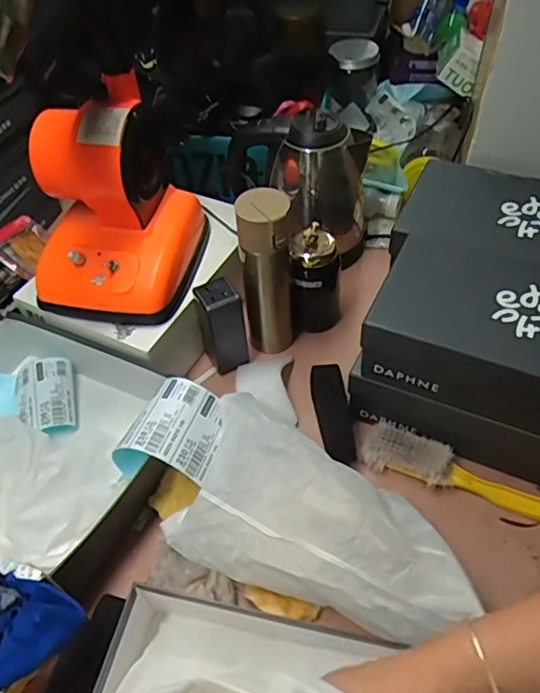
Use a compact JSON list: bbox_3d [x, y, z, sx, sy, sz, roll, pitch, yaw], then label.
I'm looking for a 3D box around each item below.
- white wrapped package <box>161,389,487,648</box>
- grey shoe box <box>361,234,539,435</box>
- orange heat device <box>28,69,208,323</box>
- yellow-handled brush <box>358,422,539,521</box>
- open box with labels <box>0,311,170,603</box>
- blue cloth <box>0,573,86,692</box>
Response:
[{"bbox_3d":[0.062,0.184,0.591,0.318,0.081,0.181,20,55,19],"label":"white wrapped package"},{"bbox_3d":[0.266,-0.009,0.608,0.288,0.096,0.161,20,55,19],"label":"grey shoe box"},{"bbox_3d":[-0.194,-0.170,0.683,0.178,0.196,0.195,5,51,8],"label":"orange heat device"},{"bbox_3d":[0.222,0.146,0.653,0.231,0.031,0.051,17,54,17],"label":"yellow-handled brush"},{"bbox_3d":[-0.294,0.109,0.694,0.352,0.097,0.271,18,54,18],"label":"open box with labels"},{"bbox_3d":[-0.210,0.237,0.458,0.098,0.037,0.087,3,51,6],"label":"blue cloth"}]

